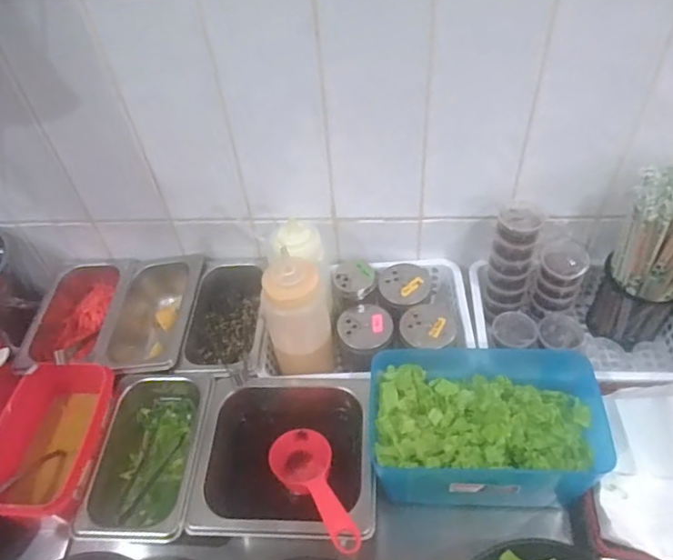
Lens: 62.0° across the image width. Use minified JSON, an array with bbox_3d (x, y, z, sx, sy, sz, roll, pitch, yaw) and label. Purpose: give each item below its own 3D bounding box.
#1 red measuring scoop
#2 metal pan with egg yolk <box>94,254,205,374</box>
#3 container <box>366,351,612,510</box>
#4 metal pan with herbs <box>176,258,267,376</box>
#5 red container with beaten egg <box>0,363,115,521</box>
[{"bbox_3d":[-0.020,0.200,0.541,0.061,0.038,0.151,-20,21,-13],"label":"red measuring scoop"},{"bbox_3d":[-0.223,0.054,0.701,0.104,0.071,0.170,-1,49,4],"label":"metal pan with egg yolk"},{"bbox_3d":[0.144,0.134,0.555,0.223,0.079,0.155,-2,49,3],"label":"container"},{"bbox_3d":[-0.132,0.049,0.681,0.091,0.058,0.176,-1,49,4],"label":"metal pan with herbs"},{"bbox_3d":[-0.291,0.169,0.584,0.102,0.067,0.161,0,49,5],"label":"red container with beaten egg"}]

